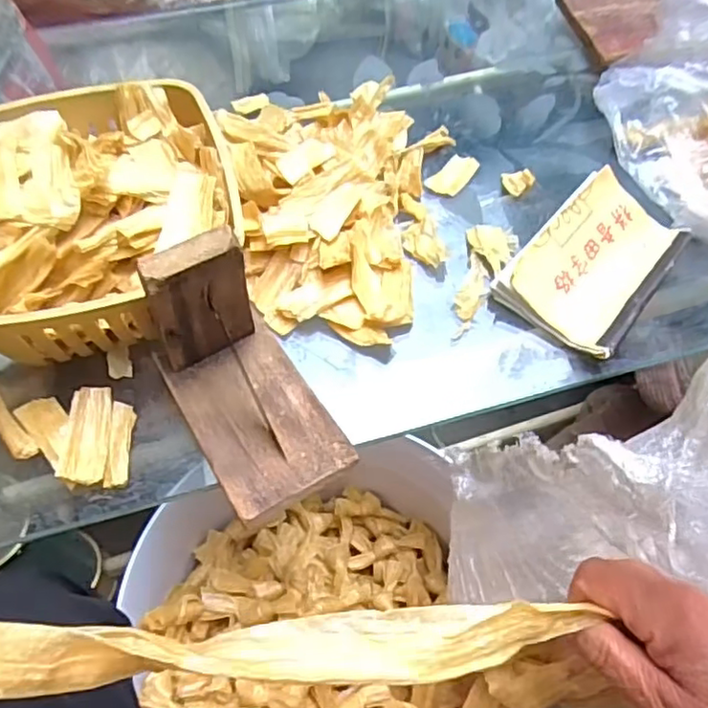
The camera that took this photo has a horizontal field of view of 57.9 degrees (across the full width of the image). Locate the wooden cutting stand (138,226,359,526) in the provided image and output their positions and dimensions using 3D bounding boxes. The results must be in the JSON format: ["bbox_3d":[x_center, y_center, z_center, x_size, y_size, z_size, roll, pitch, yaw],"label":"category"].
[{"bbox_3d":[-0.061,0.014,0.359,0.075,0.115,0.114,-29,63,-16],"label":"wooden cutting stand"}]

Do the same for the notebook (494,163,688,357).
[{"bbox_3d":[0.175,-0.067,0.464,0.086,0.035,0.131,37,66,20],"label":"notebook"}]

